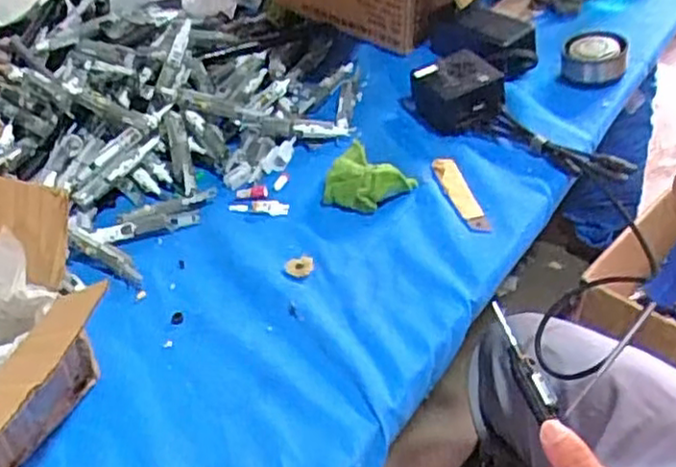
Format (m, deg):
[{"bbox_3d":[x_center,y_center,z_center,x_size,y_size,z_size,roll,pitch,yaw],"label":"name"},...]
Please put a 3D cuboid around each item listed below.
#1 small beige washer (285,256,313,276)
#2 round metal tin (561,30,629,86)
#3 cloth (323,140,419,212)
[{"bbox_3d":[-0.035,0.029,0.630,0.024,0.004,0.022,-9,42,8],"label":"small beige washer"},{"bbox_3d":[0.279,-0.192,0.763,0.067,0.036,0.070,7,46,24],"label":"round metal tin"},{"bbox_3d":[0.024,-0.056,0.688,0.086,0.032,0.073,29,57,36],"label":"cloth"}]

